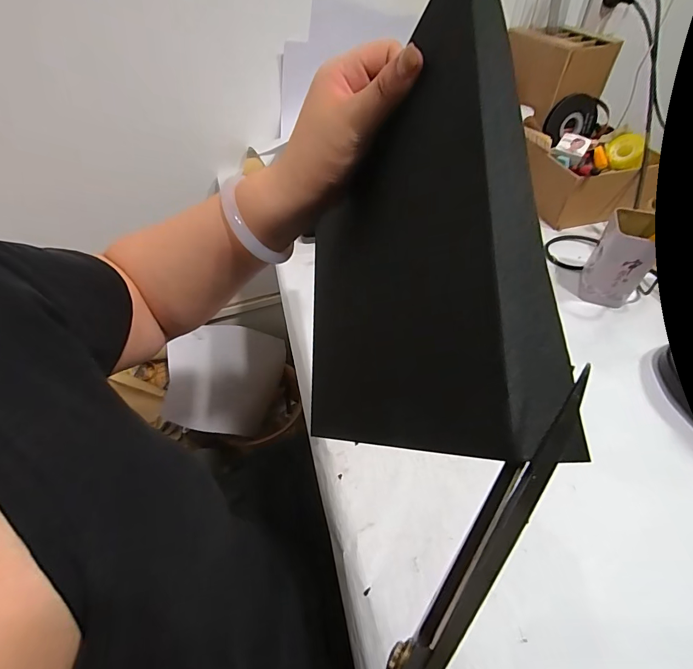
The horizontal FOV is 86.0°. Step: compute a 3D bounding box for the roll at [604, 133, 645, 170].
[{"bbox_3d":[0.474,-0.313,0.633,0.050,0.059,0.015,11,9,37],"label":"roll"}]

